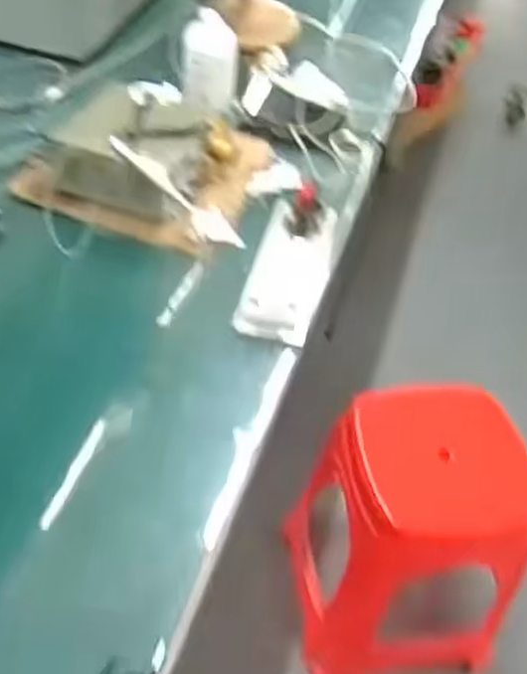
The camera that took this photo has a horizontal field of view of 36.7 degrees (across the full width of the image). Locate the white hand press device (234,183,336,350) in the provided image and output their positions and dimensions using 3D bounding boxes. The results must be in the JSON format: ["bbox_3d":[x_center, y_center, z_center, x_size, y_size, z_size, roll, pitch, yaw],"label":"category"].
[{"bbox_3d":[0.035,-0.095,0.996,0.088,0.078,0.255,12,46,4],"label":"white hand press device"}]

